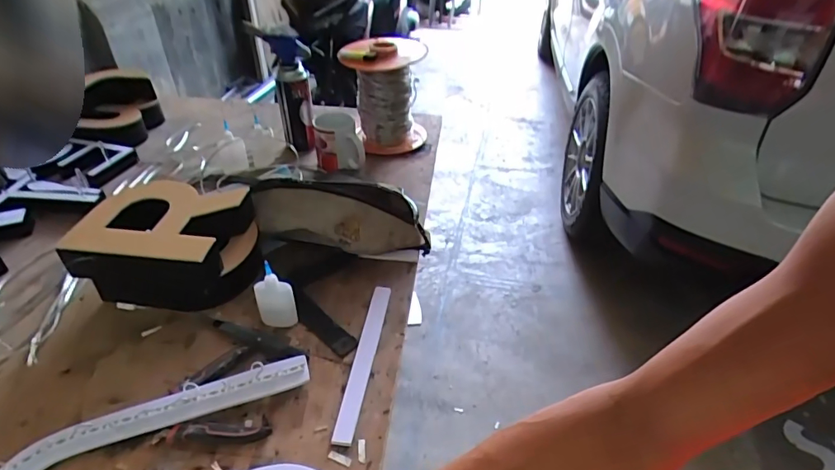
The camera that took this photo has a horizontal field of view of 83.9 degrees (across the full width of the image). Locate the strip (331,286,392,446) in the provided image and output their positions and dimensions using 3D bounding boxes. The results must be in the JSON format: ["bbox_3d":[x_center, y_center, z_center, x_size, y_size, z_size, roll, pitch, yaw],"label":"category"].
[{"bbox_3d":[-0.066,0.148,0.576,0.024,0.012,0.224,6,38,6],"label":"strip"}]

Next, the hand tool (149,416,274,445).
[{"bbox_3d":[-0.215,0.210,0.489,0.115,0.015,0.029,-6,38,-10],"label":"hand tool"}]

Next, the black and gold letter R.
[{"bbox_3d":[-0.335,0.014,0.649,0.196,0.112,0.156,4,38,3],"label":"black and gold letter R"}]

